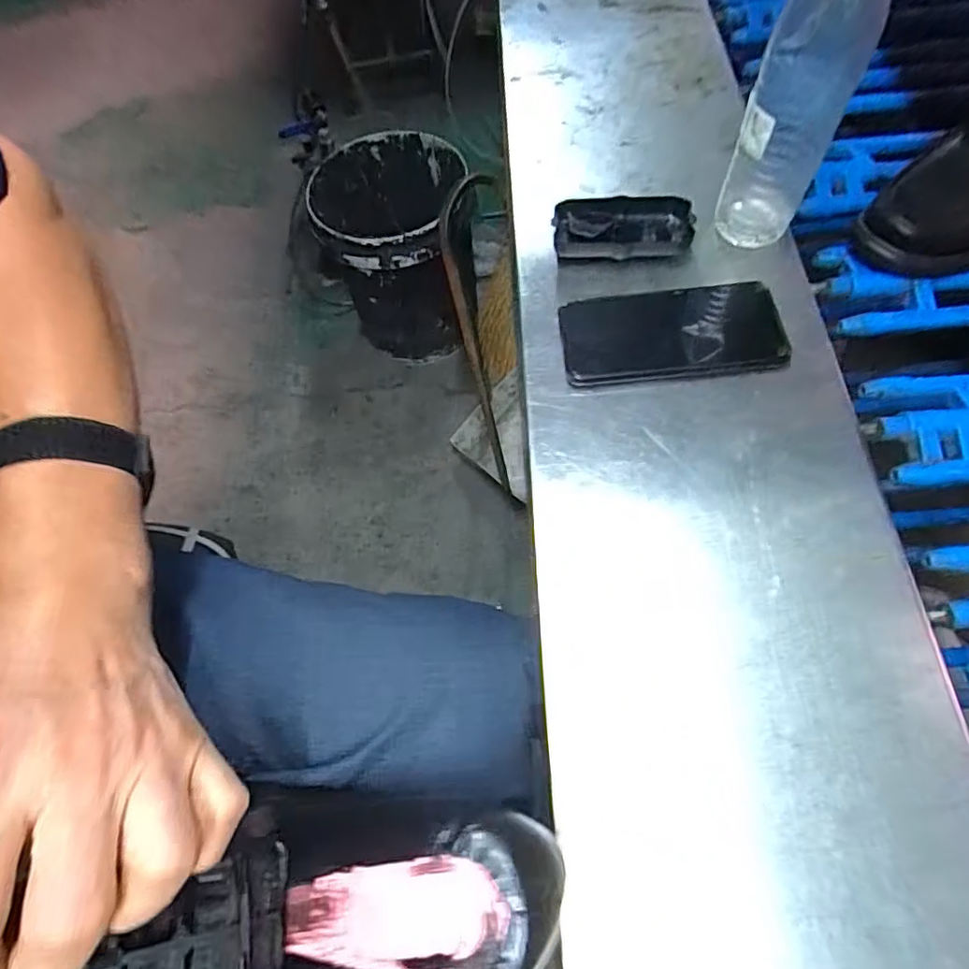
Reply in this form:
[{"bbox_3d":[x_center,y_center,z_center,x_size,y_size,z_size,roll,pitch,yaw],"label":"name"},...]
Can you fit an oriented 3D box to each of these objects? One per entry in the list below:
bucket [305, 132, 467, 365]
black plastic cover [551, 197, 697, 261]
[{"bbox_3d":[-0.182,-0.477,1.246,0.262,0.350,0.309,-10,63,1],"label":"bucket"},{"bbox_3d":[0.115,-0.211,0.491,0.111,0.026,0.054,2,64,8],"label":"black plastic cover"}]

